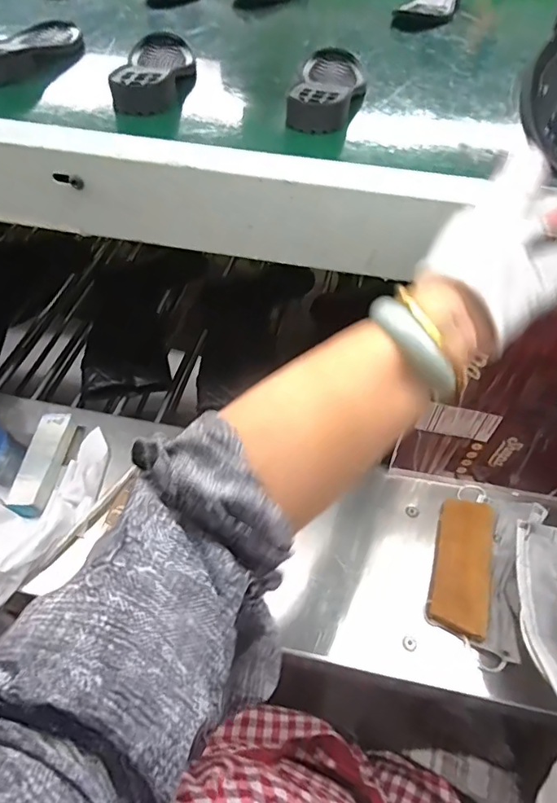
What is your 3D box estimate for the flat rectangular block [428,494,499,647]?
[{"bbox_3d":[0.204,0.175,0.525,0.057,0.024,0.152,16,54,12],"label":"flat rectangular block"}]

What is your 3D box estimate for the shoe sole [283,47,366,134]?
[{"bbox_3d":[0.056,-0.335,0.506,0.070,0.029,0.186,7,52,5],"label":"shoe sole"}]

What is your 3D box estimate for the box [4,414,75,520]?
[{"bbox_3d":[-0.286,0.075,0.581,0.042,0.023,0.133,2,52,1],"label":"box"}]

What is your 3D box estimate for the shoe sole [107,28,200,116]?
[{"bbox_3d":[-0.131,-0.366,0.521,0.072,0.029,0.177,-2,52,-2],"label":"shoe sole"}]

